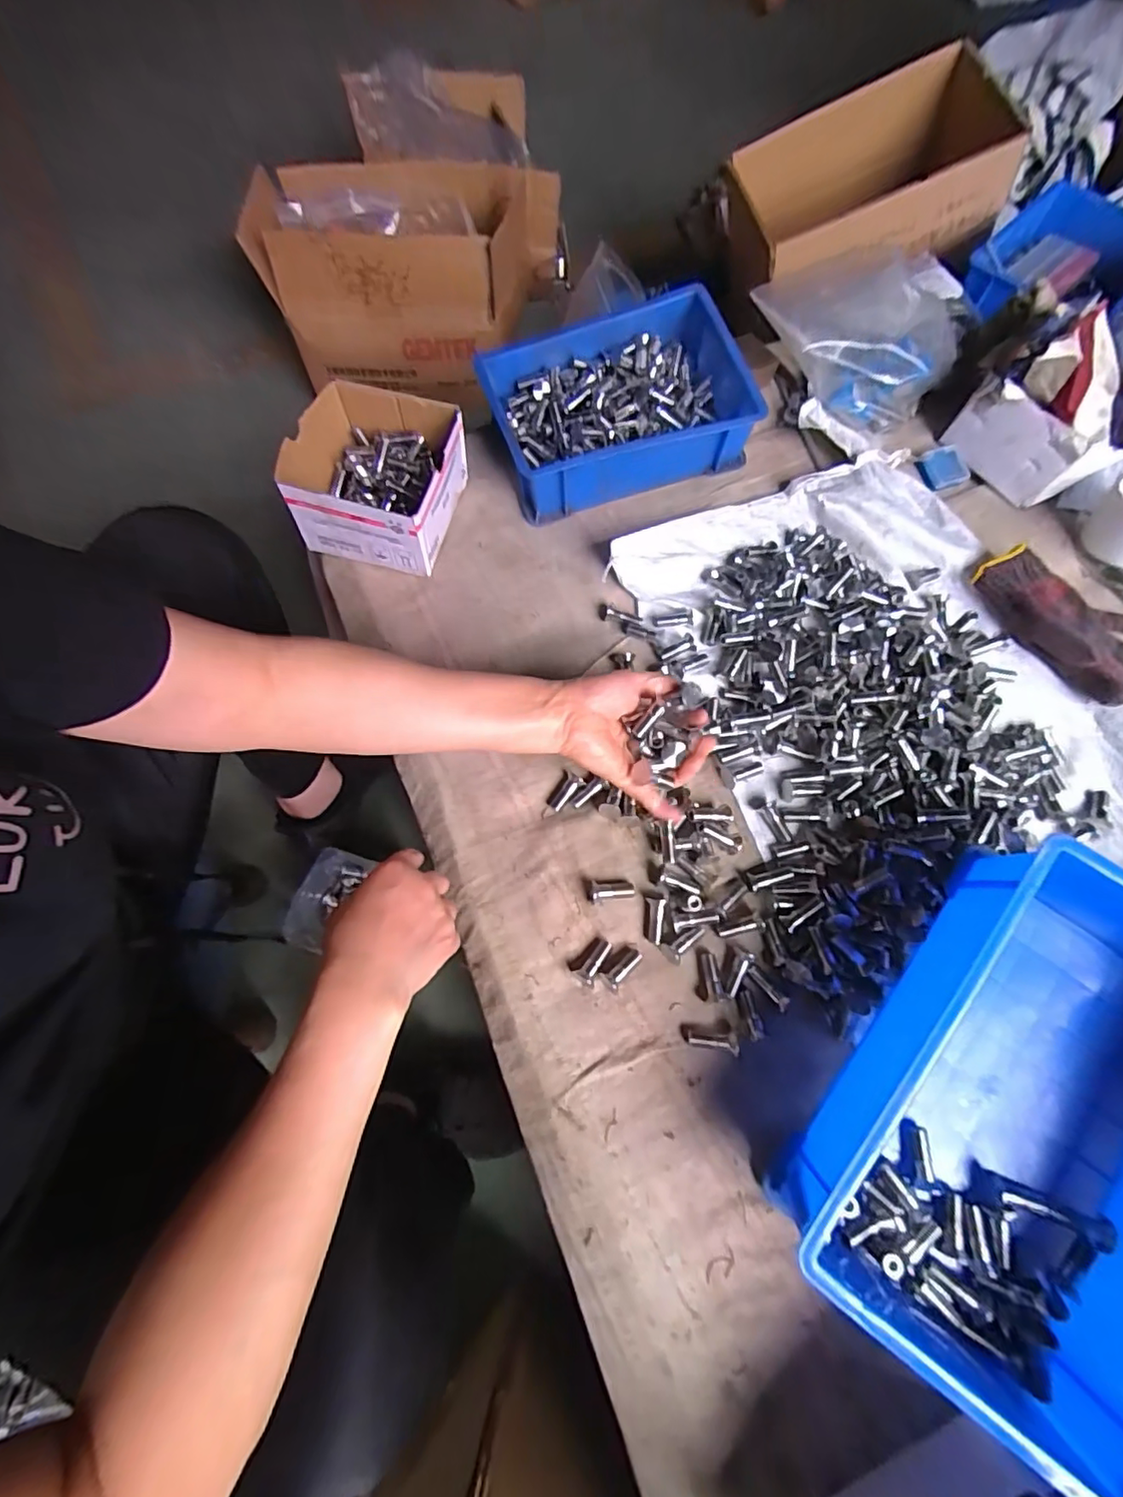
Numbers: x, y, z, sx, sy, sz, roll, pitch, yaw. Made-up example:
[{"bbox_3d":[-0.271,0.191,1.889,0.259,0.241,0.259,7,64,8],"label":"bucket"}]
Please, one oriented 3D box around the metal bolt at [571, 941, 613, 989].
[{"bbox_3d":[0.024,0.161,0.434,0.018,0.012,0.035,30,71,10],"label":"metal bolt"}]

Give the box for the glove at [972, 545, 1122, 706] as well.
[{"bbox_3d":[0.485,-0.127,0.542,0.115,0.030,0.170,-36,74,-14],"label":"glove"}]

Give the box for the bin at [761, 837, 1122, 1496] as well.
[{"bbox_3d":[0.294,0.237,0.355,0.199,0.112,0.299,37,72,12],"label":"bin"}]

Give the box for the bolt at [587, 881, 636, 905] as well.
[{"bbox_3d":[0.040,0.114,0.455,0.037,0.013,0.016,-2,69,-2],"label":"bolt"}]

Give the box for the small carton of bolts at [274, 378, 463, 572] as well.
[{"bbox_3d":[-0.181,-0.261,0.559,0.147,0.083,0.143,13,69,4],"label":"small carton of bolts"}]

